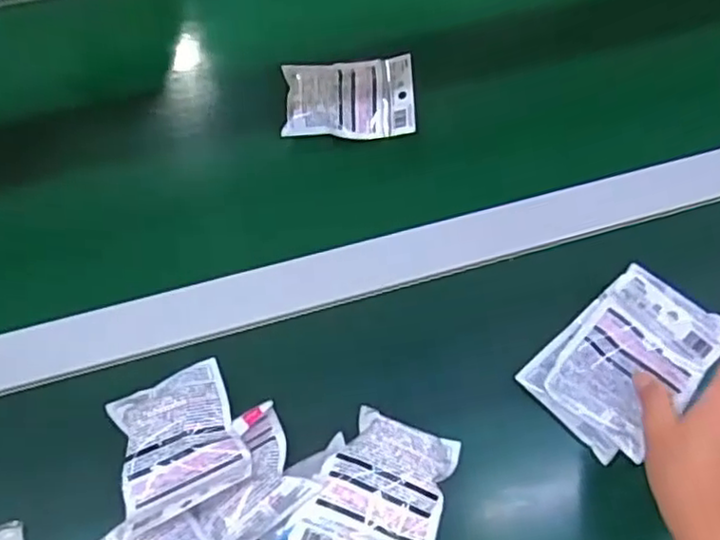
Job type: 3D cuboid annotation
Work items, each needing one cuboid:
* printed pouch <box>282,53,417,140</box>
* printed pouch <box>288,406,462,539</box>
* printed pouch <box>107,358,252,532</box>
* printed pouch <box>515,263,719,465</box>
[{"bbox_3d":[-0.010,-0.179,0.679,0.129,0.018,0.093,-2,64,-2],"label":"printed pouch"},{"bbox_3d":[0.014,0.168,0.493,0.094,0.027,0.119,20,66,8],"label":"printed pouch"},{"bbox_3d":[-0.140,0.128,0.500,0.093,0.033,0.106,-22,67,-11],"label":"printed pouch"},{"bbox_3d":[0.225,0.073,0.555,0.157,0.023,0.105,-39,71,-18],"label":"printed pouch"}]

